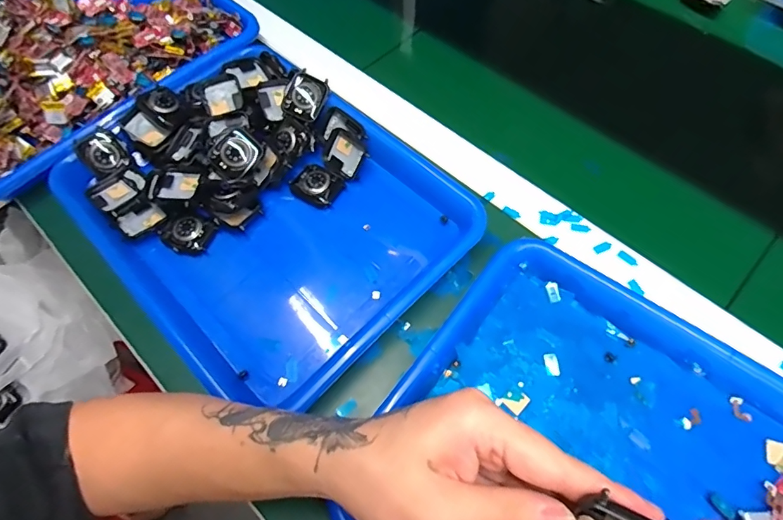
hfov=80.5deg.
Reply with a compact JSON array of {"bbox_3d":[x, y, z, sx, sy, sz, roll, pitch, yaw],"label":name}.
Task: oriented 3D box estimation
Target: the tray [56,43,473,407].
[{"bbox_3d":[-0.117,-0.050,0.410,0.332,0.050,0.258,40,72,20],"label":"tray"}]

